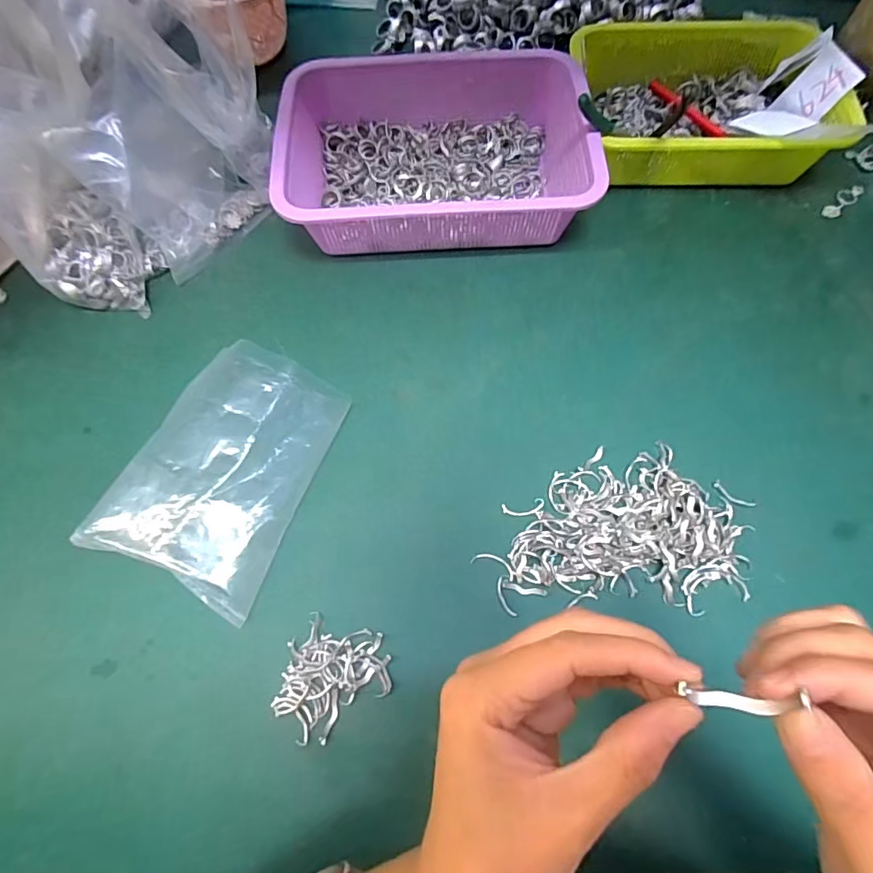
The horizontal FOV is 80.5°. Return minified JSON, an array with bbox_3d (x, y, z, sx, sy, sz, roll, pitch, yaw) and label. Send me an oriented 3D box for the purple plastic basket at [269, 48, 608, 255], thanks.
[{"bbox_3d":[0.001,-0.294,0.532,0.299,0.081,0.232,-2,65,0],"label":"purple plastic basket"}]

